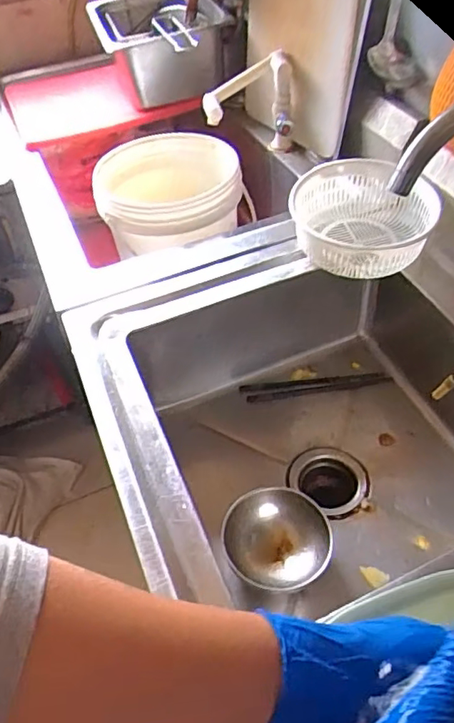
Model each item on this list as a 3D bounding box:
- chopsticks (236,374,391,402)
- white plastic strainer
[{"bbox_3d":[0.146,0.041,0.949,0.238,0.015,0.034,-5,47,2],"label":"chopsticks"},{"bbox_3d":[0.202,-0.213,0.867,0.205,0.096,0.194,-3,47,3],"label":"white plastic strainer"}]

